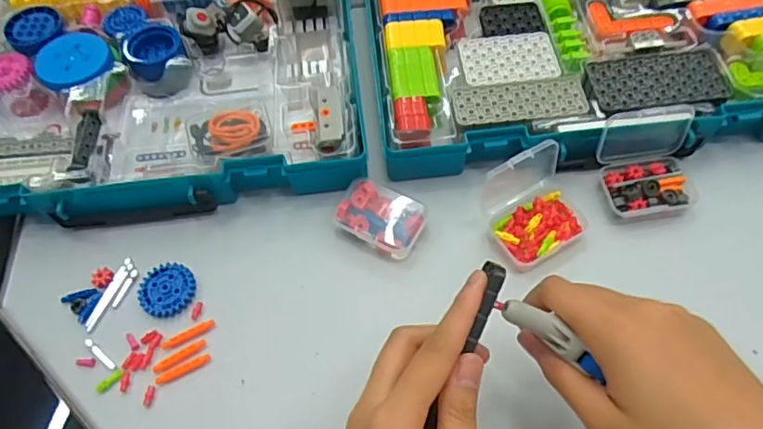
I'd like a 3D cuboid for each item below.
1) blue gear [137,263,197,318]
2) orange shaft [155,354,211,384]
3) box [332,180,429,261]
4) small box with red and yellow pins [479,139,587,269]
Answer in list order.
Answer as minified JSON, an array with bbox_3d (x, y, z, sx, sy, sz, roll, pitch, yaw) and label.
[{"bbox_3d":[-0.155,0.053,0.393,0.040,0.005,0.039,-1,60,2],"label":"blue gear"},{"bbox_3d":[-0.132,0.104,0.366,0.036,0.004,0.007,-25,62,-11],"label":"orange shaft"},{"bbox_3d":[-0.001,0.003,0.409,0.062,0.016,0.046,22,64,14],"label":"box"},{"bbox_3d":[0.107,-0.011,0.386,0.065,0.047,0.069,-26,63,-12],"label":"small box with red and yellow pins"}]

